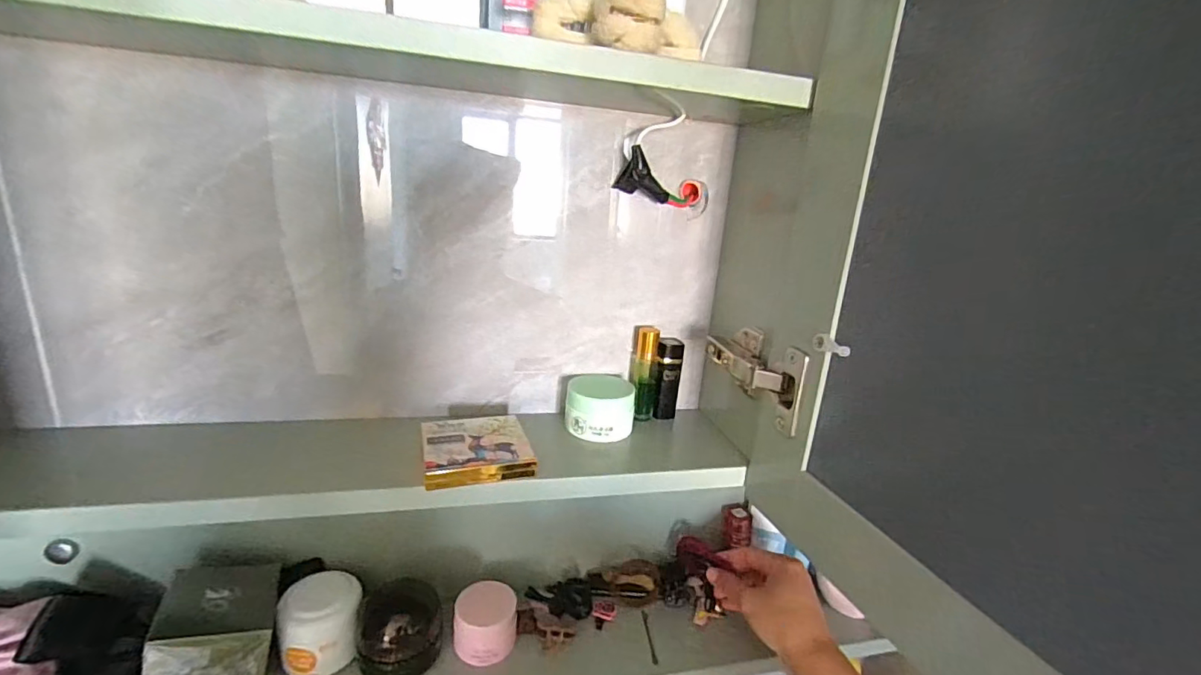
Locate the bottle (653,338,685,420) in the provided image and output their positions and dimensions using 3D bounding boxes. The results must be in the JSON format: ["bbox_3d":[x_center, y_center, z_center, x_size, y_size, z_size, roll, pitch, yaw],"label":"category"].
[{"bbox_3d":[0.061,0.039,0.470,0.022,0.072,0.017,7,17,8],"label":"bottle"}]

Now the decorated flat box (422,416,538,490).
[{"bbox_3d":[-0.090,0.081,0.378,0.073,0.011,0.079,-1,18,-20],"label":"decorated flat box"}]

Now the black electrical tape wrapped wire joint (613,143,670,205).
[{"bbox_3d":[0.035,-0.130,0.412,0.042,0.038,0.025,2,17,-9],"label":"black electrical tape wrapped wire joint"}]

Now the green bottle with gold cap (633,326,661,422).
[{"bbox_3d":[0.041,0.033,0.461,0.021,0.081,0.017,7,17,8],"label":"green bottle with gold cap"}]

